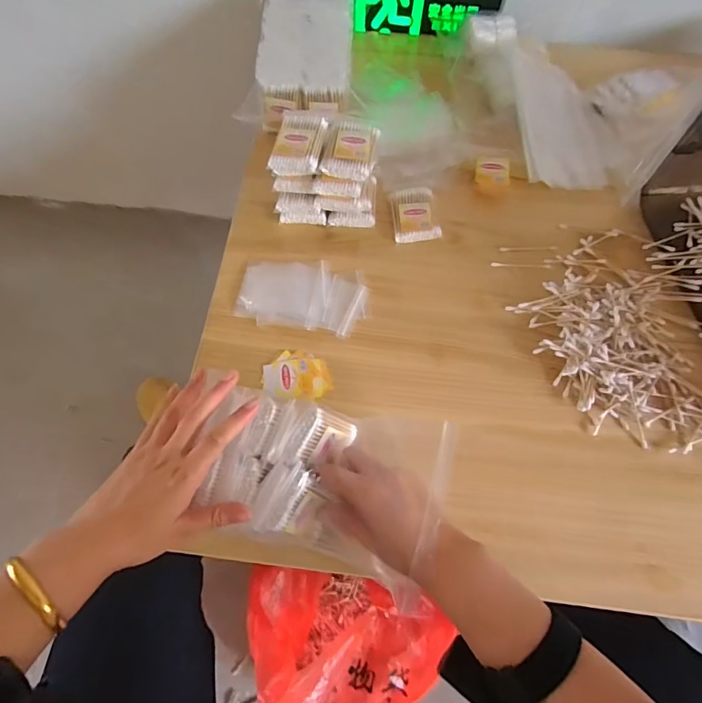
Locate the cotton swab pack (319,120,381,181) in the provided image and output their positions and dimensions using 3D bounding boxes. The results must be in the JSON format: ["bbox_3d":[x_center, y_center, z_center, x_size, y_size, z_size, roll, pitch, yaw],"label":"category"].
[{"bbox_3d":[0.001,-0.237,0.518,0.058,0.012,0.076,13,68,6],"label":"cotton swab pack"}]

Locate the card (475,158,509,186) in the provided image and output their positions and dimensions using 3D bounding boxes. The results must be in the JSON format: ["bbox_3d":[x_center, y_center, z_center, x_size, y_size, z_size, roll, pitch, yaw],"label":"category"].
[{"bbox_3d":[0.185,-0.236,0.577,0.043,0.006,0.040,8,82,10],"label":"card"}]

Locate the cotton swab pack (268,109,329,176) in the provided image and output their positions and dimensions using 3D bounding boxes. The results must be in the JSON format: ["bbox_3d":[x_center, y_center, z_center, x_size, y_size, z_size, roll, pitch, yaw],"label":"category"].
[{"bbox_3d":[-0.060,-0.250,0.528,0.060,0.023,0.084,14,68,6],"label":"cotton swab pack"}]

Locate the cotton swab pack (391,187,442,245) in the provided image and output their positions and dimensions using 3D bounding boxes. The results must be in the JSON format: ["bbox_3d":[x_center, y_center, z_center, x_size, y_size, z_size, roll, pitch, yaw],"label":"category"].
[{"bbox_3d":[0.081,-0.174,0.564,0.055,0.013,0.074,-5,67,-2],"label":"cotton swab pack"}]

